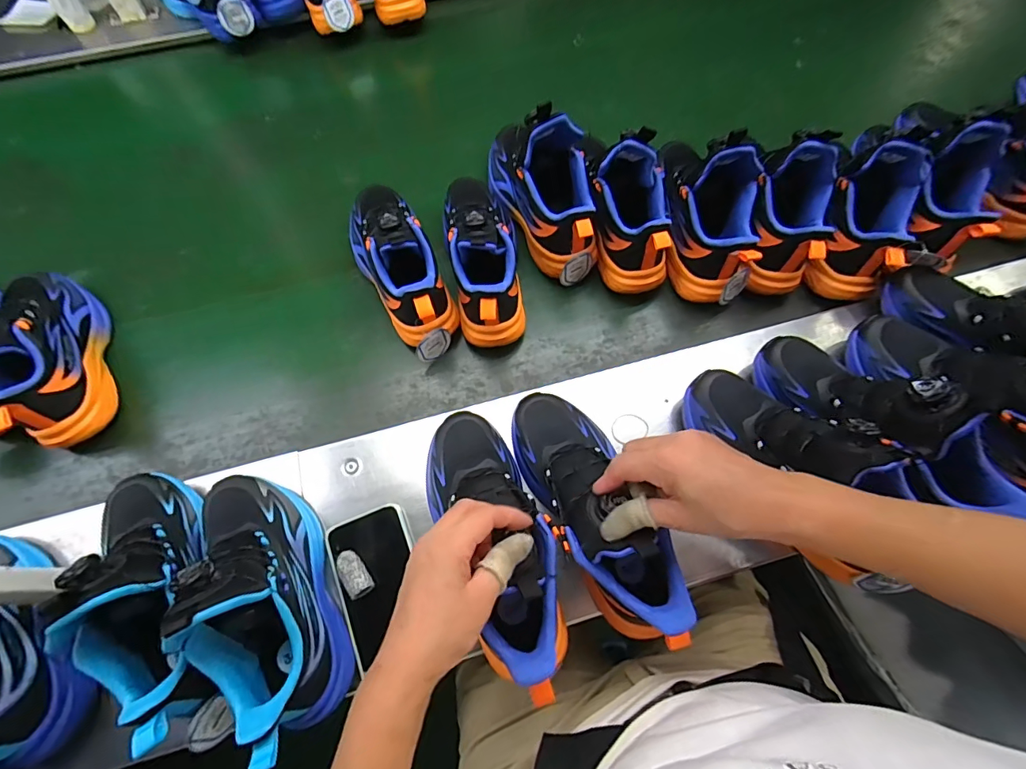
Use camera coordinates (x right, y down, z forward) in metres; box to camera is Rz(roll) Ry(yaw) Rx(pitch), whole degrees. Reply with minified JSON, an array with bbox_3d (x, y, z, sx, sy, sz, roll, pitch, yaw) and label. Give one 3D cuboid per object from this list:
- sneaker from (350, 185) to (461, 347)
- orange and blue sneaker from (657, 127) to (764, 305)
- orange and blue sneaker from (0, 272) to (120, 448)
[{"bbox_3d":[-0.142,-0.154,0.555,0.080,0.120,0.226,-25,66,-11],"label":"sneaker"},{"bbox_3d":[0.237,-0.228,0.565,0.095,0.144,0.234,-2,64,0],"label":"orange and blue sneaker"},{"bbox_3d":[-0.523,-0.043,0.513,0.075,0.126,0.227,-24,66,-11],"label":"orange and blue sneaker"}]

